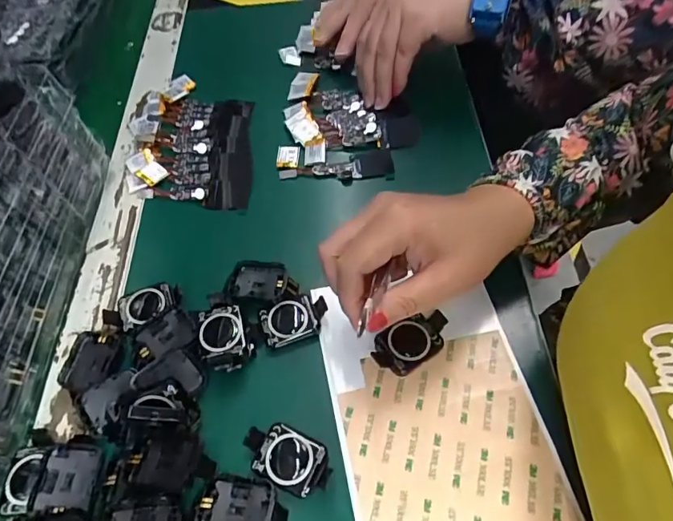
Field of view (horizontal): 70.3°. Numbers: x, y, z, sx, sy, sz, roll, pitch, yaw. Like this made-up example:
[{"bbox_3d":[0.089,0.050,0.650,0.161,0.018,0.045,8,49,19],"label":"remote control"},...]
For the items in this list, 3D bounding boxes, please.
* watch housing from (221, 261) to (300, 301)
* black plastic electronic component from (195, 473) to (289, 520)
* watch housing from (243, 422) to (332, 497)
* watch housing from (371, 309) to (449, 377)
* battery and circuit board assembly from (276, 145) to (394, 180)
[{"bbox_3d":[-0.054,0.014,0.349,0.051,0.005,0.034,3,59,4],"label":"watch housing"},{"bbox_3d":[-0.053,0.137,0.268,0.048,0.010,0.030,5,59,5],"label":"black plastic electronic component"},{"bbox_3d":[-0.029,0.118,0.286,0.054,0.008,0.032,19,60,16],"label":"watch housing"},{"bbox_3d":[0.051,0.056,0.321,0.054,0.008,0.029,-29,84,-12],"label":"watch housing"},{"bbox_3d":[-0.001,-0.088,0.429,0.103,0.006,0.034,1,57,5],"label":"battery and circuit board assembly"}]

